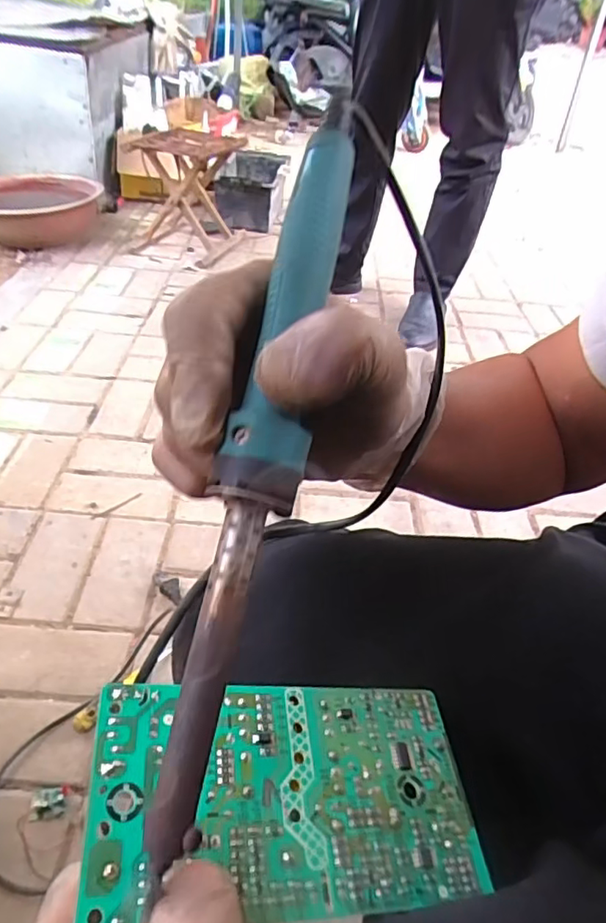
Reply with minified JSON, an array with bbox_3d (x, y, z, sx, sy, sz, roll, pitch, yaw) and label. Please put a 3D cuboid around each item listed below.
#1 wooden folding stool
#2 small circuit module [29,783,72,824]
[{"bbox_3d":[-0.344,-0.813,1.754,0.304,0.325,0.404,7,39,0],"label":"wooden folding stool"},{"bbox_3d":[-0.255,0.344,0.590,0.034,0.011,0.034,-2,40,-11],"label":"small circuit module"}]

